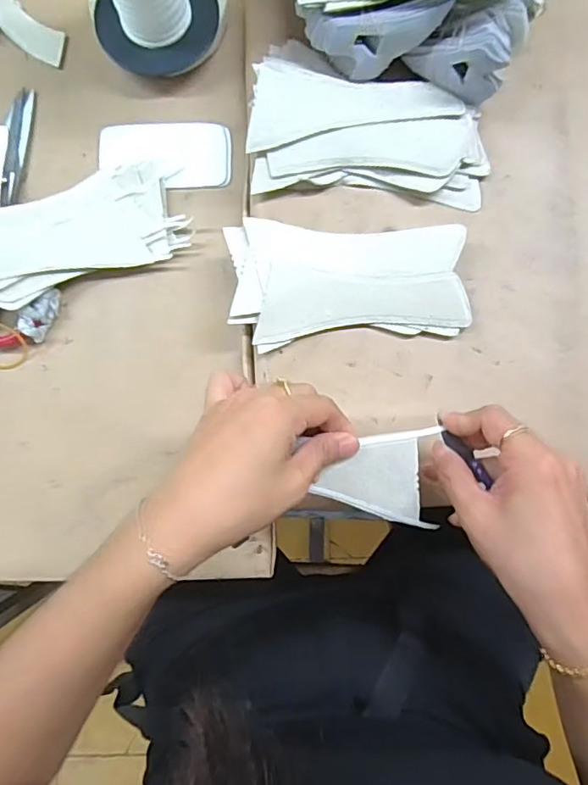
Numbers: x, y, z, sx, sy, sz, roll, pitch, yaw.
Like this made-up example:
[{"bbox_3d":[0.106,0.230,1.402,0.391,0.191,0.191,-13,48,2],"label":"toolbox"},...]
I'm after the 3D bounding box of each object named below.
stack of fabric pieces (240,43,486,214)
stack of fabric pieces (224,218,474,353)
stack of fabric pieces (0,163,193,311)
[{"bbox_3d":[0.058,-0.192,0.390,0.178,0.037,0.109,11,88,1],"label":"stack of fabric pieces"},{"bbox_3d":[0.040,-0.081,0.393,0.169,0.023,0.088,-1,88,1],"label":"stack of fabric pieces"},{"bbox_3d":[-0.182,-0.120,0.412,0.185,0.024,0.078,-24,87,-15],"label":"stack of fabric pieces"}]

